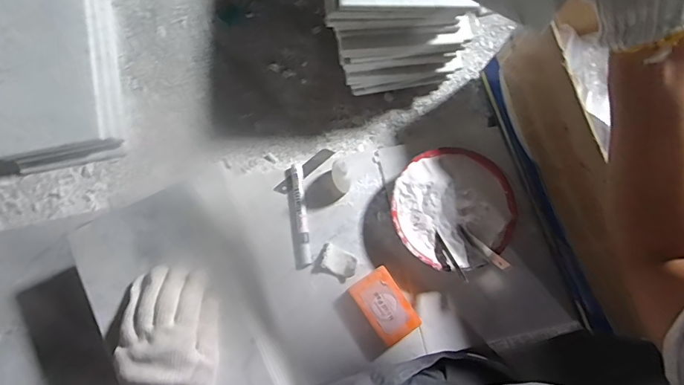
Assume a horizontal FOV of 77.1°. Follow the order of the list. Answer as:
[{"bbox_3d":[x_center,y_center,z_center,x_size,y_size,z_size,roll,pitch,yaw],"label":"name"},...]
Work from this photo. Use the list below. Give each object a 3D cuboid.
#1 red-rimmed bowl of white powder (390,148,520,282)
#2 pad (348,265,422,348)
[{"bbox_3d":[0.155,0.025,0.596,0.171,0.048,0.162,0,79,0],"label":"red-rimmed bowl of white powder"},{"bbox_3d":[0.059,0.153,0.581,0.060,0.027,0.093,-35,81,-6],"label":"pad"}]

